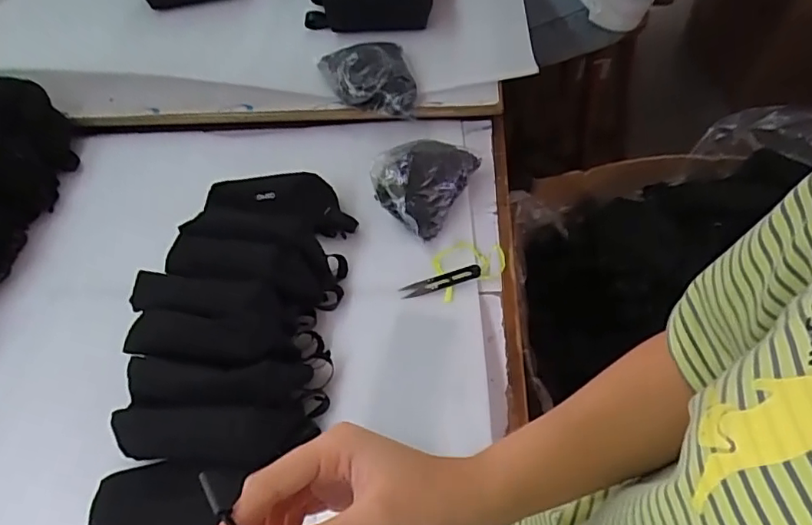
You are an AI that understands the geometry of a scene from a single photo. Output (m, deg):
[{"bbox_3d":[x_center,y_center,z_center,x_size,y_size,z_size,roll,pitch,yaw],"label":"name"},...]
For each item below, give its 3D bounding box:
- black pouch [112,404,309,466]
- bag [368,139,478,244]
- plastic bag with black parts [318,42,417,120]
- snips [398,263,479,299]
[{"bbox_3d":[-0.202,0.173,0.559,0.191,0.054,0.058,-3,52,0],"label":"black pouch"},{"bbox_3d":[0.036,-0.118,0.769,0.102,0.080,0.158,35,61,26],"label":"bag"},{"bbox_3d":[-0.062,-0.293,0.871,0.131,0.070,0.134,-13,52,-5],"label":"plastic bag with black parts"},{"bbox_3d":[0.044,0.024,0.705,0.105,0.005,0.023,-14,53,-8],"label":"snips"}]

